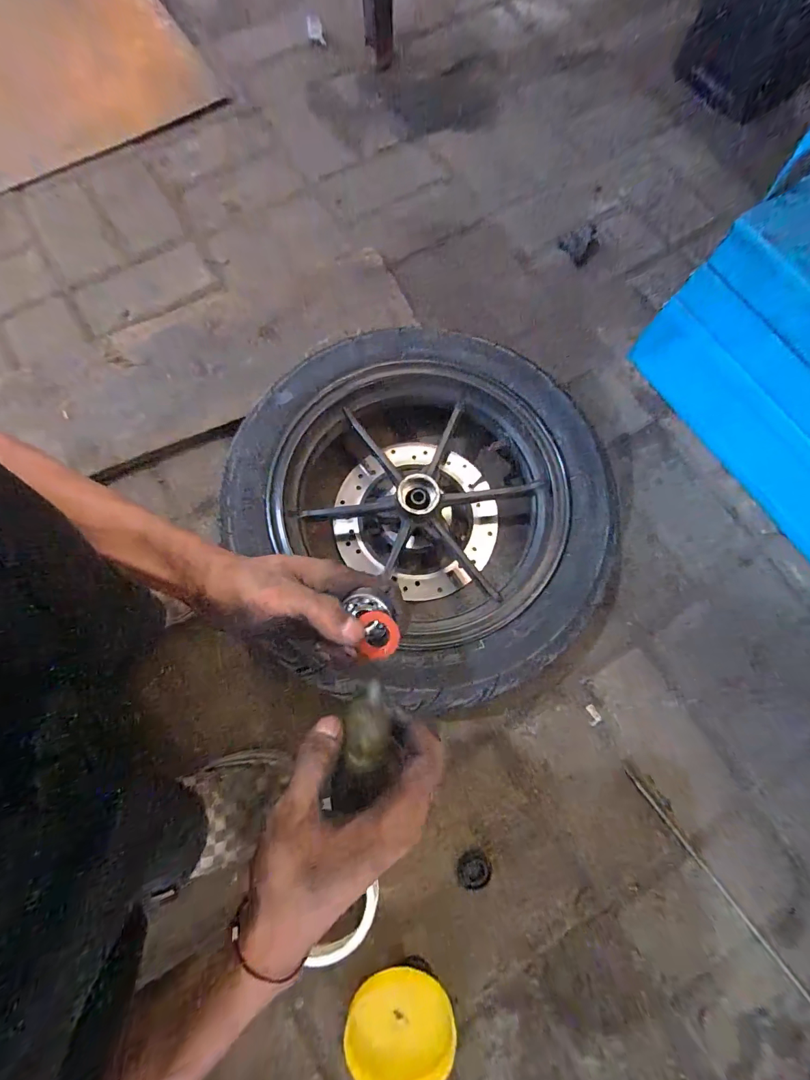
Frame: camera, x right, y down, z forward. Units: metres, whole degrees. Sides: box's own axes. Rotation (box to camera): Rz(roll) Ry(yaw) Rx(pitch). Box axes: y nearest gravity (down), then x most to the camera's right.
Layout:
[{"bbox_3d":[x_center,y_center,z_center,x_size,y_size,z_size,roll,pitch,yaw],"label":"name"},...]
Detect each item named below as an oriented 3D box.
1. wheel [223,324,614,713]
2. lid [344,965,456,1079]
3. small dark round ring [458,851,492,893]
[{"bbox_3d":[0.016,-0.025,0.471,0.373,0.110,0.395,0,77,-1],"label":"wheel"},{"bbox_3d":[-0.006,0.490,0.396,0.098,0.026,0.106,0,77,-1],"label":"lid"},{"bbox_3d":[0.076,0.361,0.430,0.036,0.004,0.033,-12,77,-4],"label":"small dark round ring"}]

